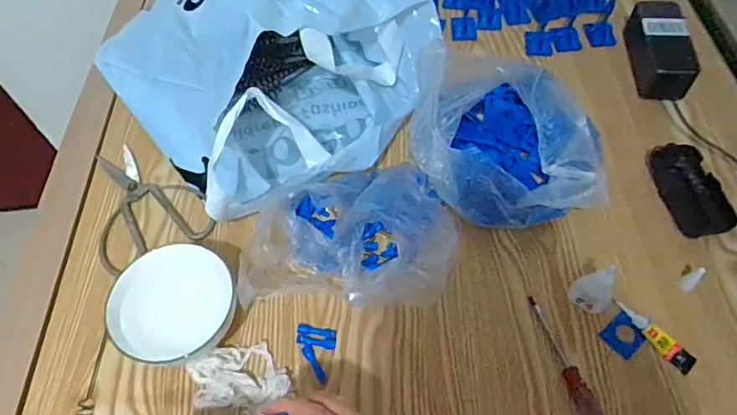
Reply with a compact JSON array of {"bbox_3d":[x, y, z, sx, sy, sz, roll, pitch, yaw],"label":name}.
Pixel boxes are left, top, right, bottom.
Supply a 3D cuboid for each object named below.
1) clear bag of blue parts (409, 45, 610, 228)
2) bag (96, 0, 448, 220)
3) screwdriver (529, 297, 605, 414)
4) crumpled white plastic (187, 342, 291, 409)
[{"bbox_3d":[0.148,-0.069,0.557,0.191,0.077,0.183,4,59,6],"label":"clear bag of blue parts"},{"bbox_3d":[-0.104,-0.174,0.586,0.326,0.171,0.319,-40,65,-19],"label":"bag"},{"bbox_3d":[0.179,0.151,0.461,0.025,0.017,0.147,-19,60,-8],"label":"screwdriver"},{"bbox_3d":[-0.119,0.156,0.470,0.089,0.017,0.056,-9,59,-3],"label":"crumpled white plastic"}]

